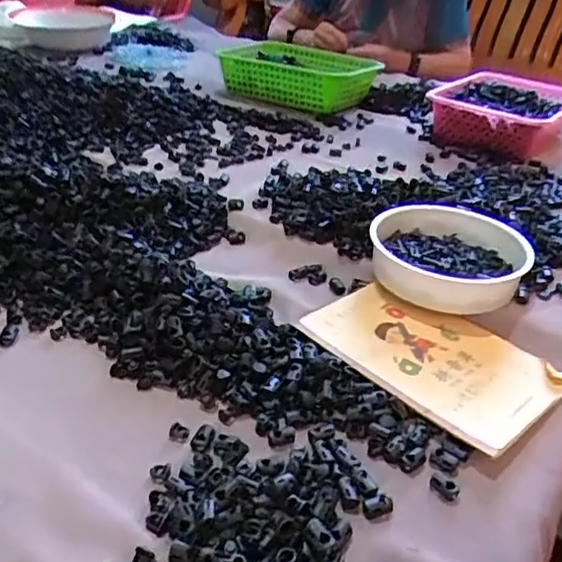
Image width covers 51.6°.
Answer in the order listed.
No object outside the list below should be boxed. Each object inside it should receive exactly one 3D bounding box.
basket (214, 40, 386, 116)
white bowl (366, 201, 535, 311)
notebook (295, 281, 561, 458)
[{"bbox_3d":[0.033,-0.413,1.177,0.278,0.090,0.242,25,40,29],"label":"basket"},{"bbox_3d":[0.176,-0.028,0.625,0.161,0.049,0.173,4,33,-3],"label":"white bowl"},{"bbox_3d":[0.136,0.061,0.526,0.143,0.008,0.206,-25,44,-39],"label":"notebook"}]

